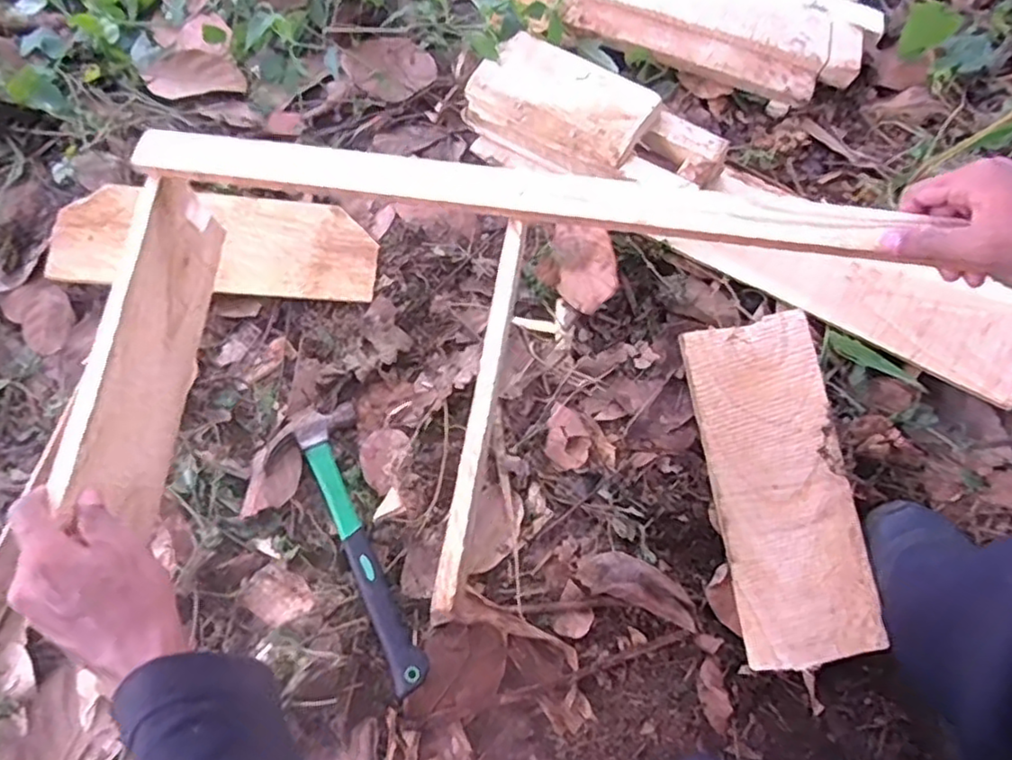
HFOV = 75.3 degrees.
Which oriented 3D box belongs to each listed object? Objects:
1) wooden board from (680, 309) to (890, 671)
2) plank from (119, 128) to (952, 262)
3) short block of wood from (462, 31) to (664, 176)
[{"bbox_3d":[0.255,0.096,0.611,0.119,0.032,0.307,-8,74,-4],"label":"wooden board"},{"bbox_3d":[-0.012,-0.140,0.484,0.550,0.014,0.037,10,73,8],"label":"plank"},{"bbox_3d":[0.056,-0.284,0.688,0.184,0.060,0.094,32,79,8],"label":"short block of wood"}]

